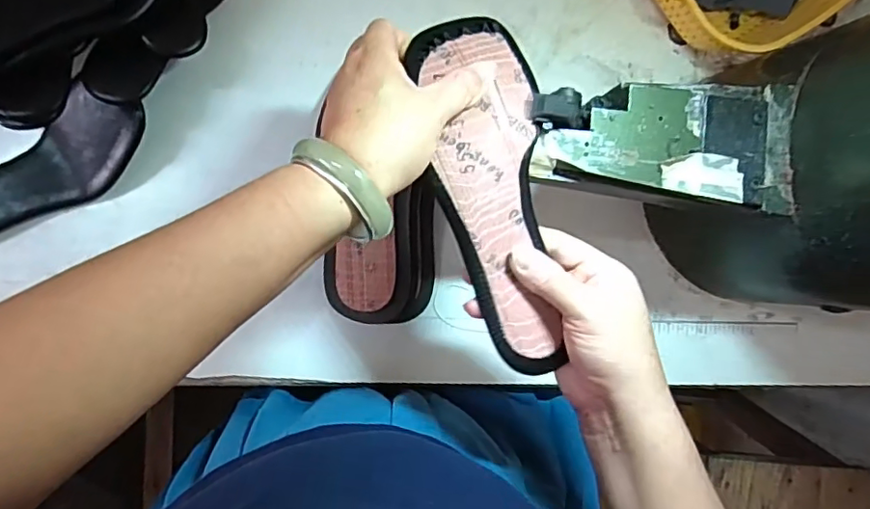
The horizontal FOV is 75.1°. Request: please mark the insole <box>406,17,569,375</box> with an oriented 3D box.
[{"bbox_3d":[0.036,-0.041,0.356,0.067,0.021,0.226,-9,86,-7],"label":"insole"}]

